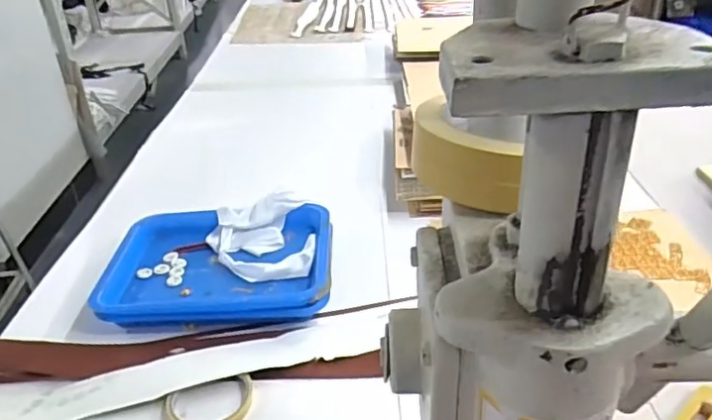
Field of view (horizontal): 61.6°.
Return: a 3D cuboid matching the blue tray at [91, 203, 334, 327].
[{"bbox_3d":[-0.180,0.066,0.800,0.293,0.044,0.223,-5,31,-4],"label":"blue tray"}]

